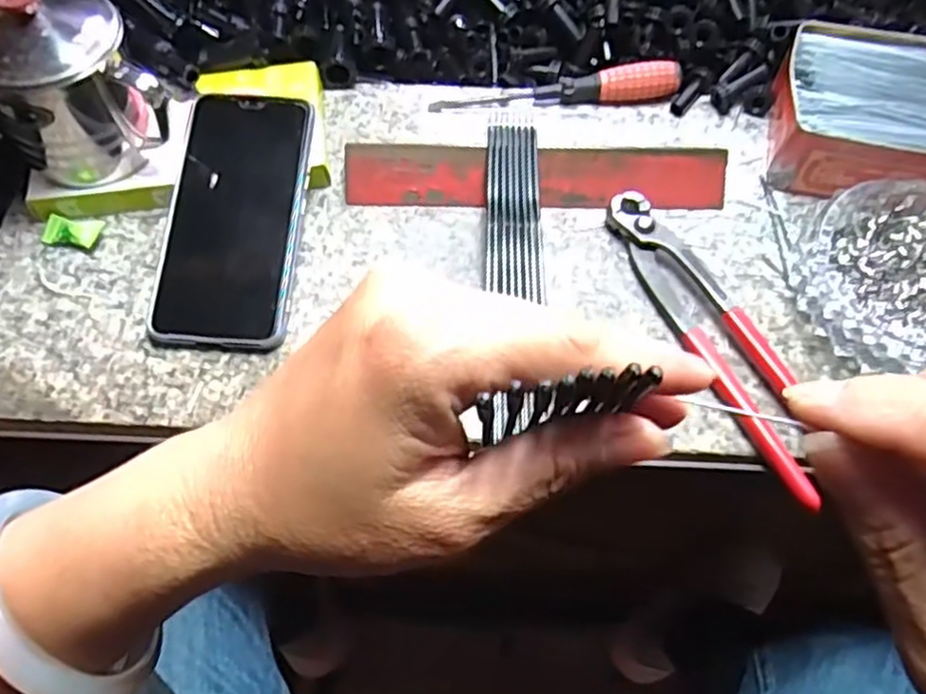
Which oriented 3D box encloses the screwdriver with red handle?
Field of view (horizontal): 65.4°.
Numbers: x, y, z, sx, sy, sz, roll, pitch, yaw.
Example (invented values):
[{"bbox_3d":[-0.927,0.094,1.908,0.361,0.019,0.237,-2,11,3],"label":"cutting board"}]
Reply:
[{"bbox_3d":[0.062,-0.170,0.480,0.162,0.026,0.020,-4,62,-2],"label":"screwdriver with red handle"}]

